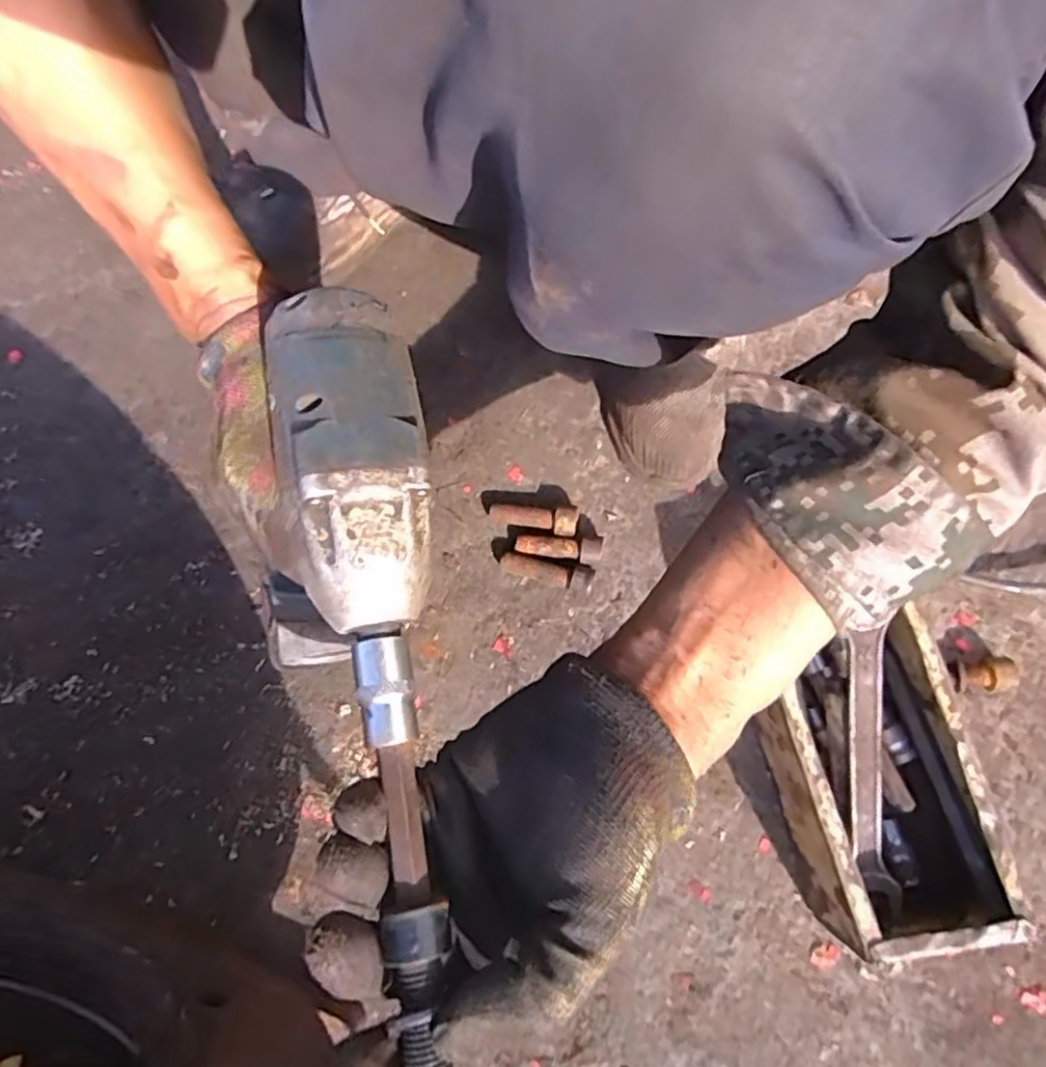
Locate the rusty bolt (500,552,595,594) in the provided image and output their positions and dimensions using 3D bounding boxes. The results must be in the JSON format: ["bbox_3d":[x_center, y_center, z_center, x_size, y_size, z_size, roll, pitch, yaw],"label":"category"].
[{"bbox_3d":[0.017,0.028,0.500,0.066,0.024,0.019,17,77,5],"label":"rusty bolt"}]

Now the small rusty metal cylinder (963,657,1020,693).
[{"bbox_3d":[0.329,0.101,0.479,0.029,0.025,0.022,-6,76,-1],"label":"small rusty metal cylinder"}]

